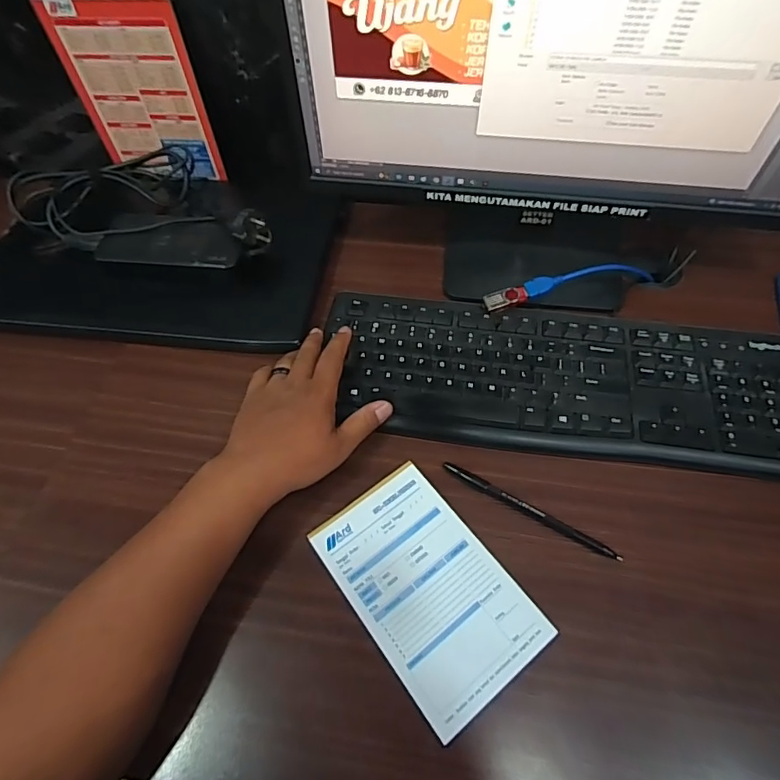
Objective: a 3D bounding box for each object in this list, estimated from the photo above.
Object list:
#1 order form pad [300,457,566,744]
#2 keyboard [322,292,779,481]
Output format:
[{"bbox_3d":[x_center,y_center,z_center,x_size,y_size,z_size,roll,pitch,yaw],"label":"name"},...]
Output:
[{"bbox_3d":[0.026,0.145,0.365,0.104,0.006,0.168,-34,62,-18],"label":"order form pad"},{"bbox_3d":[0.150,-0.011,0.448,0.423,0.018,0.151,8,58,8],"label":"keyboard"}]

